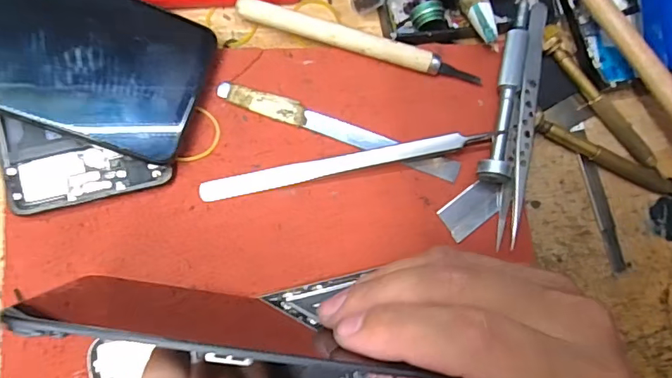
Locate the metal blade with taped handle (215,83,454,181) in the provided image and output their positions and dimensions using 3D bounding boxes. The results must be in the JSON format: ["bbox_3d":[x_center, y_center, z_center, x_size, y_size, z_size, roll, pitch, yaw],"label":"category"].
[{"bbox_3d":[0.003,-0.030,0.244,0.127,0.004,0.012,20,82,-5],"label":"metal blade with taped handle"}]

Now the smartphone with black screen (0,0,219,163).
[{"bbox_3d":[-0.134,-0.068,0.204,0.152,0.004,0.070,20,73,-18],"label":"smartphone with black screen"}]

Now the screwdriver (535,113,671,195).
[{"bbox_3d":[0.152,-0.015,0.260,0.106,0.008,0.012,21,79,-4],"label":"screwdriver"}]

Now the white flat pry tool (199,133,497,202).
[{"bbox_3d":[0.007,-0.014,0.237,0.146,0.014,0.010,-12,88,-10],"label":"white flat pry tool"}]

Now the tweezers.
[{"bbox_3d":[0.097,-0.035,0.247,0.013,0.018,0.130,13,80,-5],"label":"tweezers"}]

